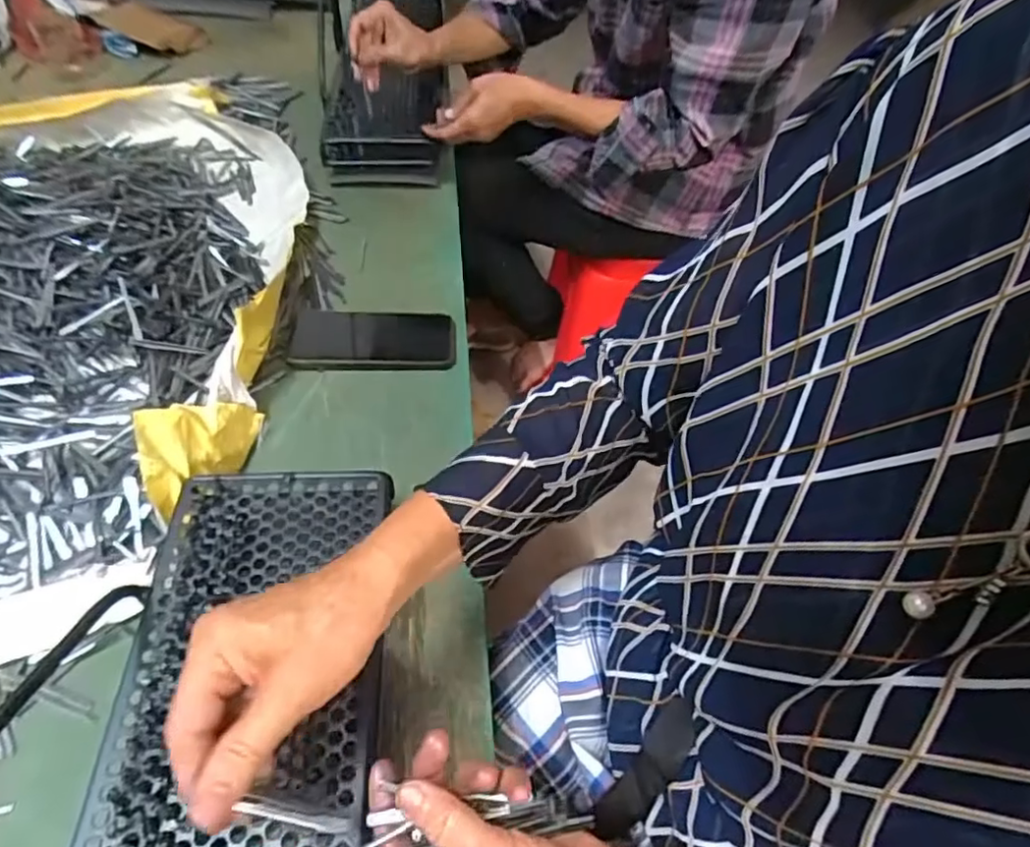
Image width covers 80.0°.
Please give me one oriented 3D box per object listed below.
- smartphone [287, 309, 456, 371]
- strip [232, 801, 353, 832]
[{"bbox_3d":[-0.145,-0.087,0.631,0.165,0.014,0.080,-1,52,-6],"label":"smartphone"},{"bbox_3d":[-0.101,0.182,0.284,0.055,0.005,0.007,32,45,-28],"label":"strip"}]

